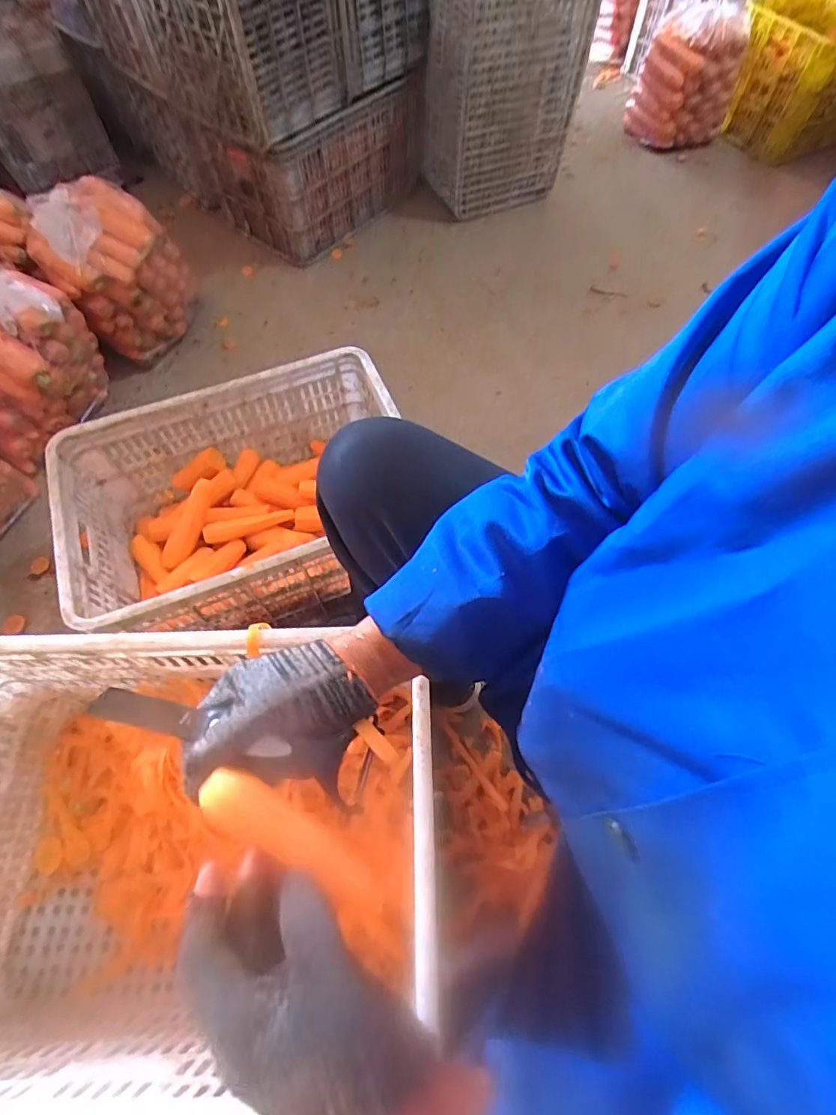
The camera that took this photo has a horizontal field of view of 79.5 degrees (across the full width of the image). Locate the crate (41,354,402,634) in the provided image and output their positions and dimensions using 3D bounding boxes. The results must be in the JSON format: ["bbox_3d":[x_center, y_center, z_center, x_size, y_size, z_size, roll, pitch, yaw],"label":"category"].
[{"bbox_3d":[-0.274,-0.089,0.836,0.512,0.220,0.360,-22,66,-11],"label":"crate"}]

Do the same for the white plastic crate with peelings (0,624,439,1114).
[{"bbox_3d":[-0.293,0.345,0.626,0.606,0.324,0.424,-2,64,-1],"label":"white plastic crate with peelings"}]

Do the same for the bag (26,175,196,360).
[{"bbox_3d":[-0.663,-0.636,1.122,0.280,0.287,0.221,-26,67,-13],"label":"bag"}]

